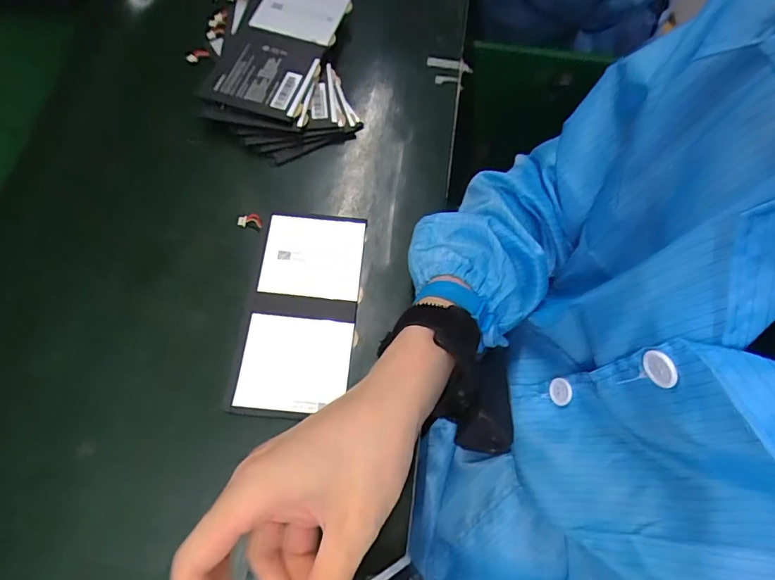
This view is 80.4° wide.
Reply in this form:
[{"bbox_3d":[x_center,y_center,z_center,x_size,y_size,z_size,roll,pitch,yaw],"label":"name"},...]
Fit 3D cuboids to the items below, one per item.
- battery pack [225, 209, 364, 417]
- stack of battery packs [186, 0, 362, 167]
[{"bbox_3d":[-0.071,0.014,0.373,0.094,0.007,0.168,4,68,-3],"label":"battery pack"},{"bbox_3d":[-0.103,-0.220,0.434,0.153,0.042,0.198,-19,69,-8],"label":"stack of battery packs"}]

